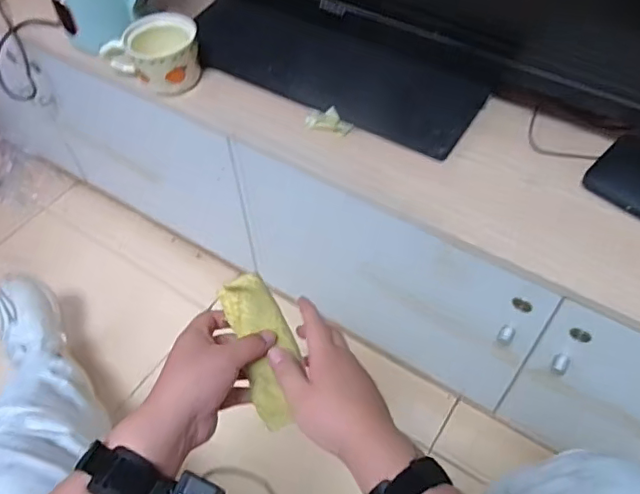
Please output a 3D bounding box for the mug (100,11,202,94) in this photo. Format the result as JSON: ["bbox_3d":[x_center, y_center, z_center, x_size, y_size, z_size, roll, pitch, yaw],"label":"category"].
[{"bbox_3d":[-0.243,-0.294,0.834,0.124,0.082,0.096,24,59,20],"label":"mug"}]

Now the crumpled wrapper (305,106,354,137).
[{"bbox_3d":[0.014,-0.180,0.790,0.068,0.013,0.036,16,56,15],"label":"crumpled wrapper"}]

